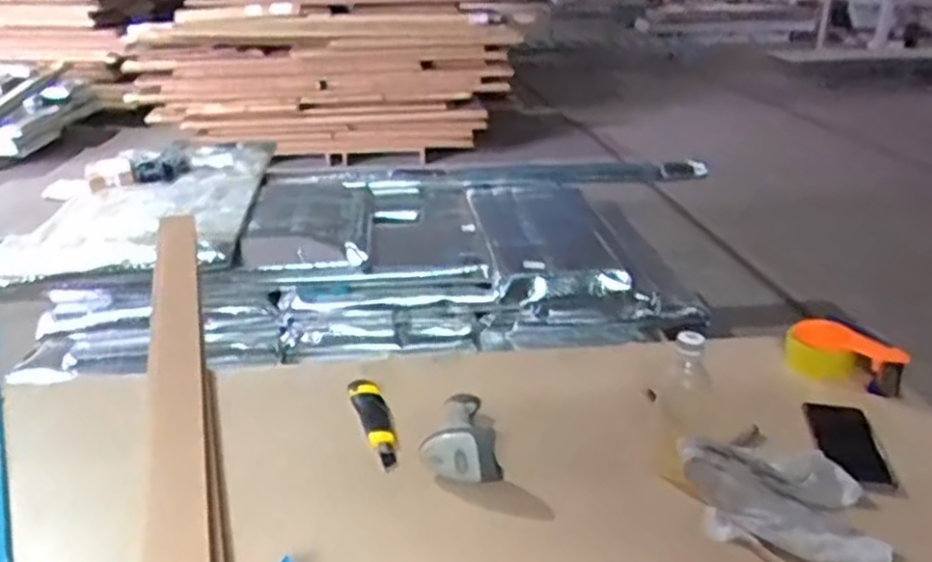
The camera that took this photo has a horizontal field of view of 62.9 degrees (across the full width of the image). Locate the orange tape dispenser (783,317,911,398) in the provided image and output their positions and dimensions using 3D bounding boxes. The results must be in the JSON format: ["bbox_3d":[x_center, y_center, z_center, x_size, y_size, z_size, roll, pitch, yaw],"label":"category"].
[{"bbox_3d":[0.550,0.105,1.115,0.159,0.068,0.091,10,25,22],"label":"orange tape dispenser"}]

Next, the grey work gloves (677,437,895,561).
[{"bbox_3d":[0.343,0.229,0.836,0.214,0.064,0.173,7,24,17],"label":"grey work gloves"}]

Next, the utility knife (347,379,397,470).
[{"bbox_3d":[-0.118,0.177,0.997,0.040,0.022,0.189,-9,25,-20],"label":"utility knife"}]

